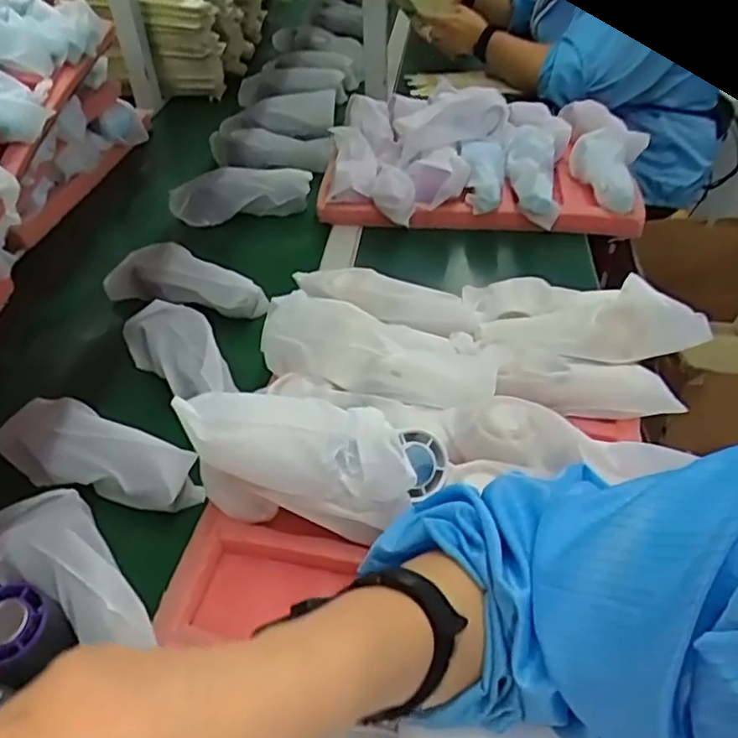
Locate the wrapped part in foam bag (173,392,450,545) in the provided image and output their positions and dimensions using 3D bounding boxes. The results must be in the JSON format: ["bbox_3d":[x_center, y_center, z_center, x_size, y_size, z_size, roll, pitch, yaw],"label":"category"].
[{"bbox_3d":[-0.038,0.062,0.459,0.183,0.071,0.061,16,41,-7],"label":"wrapped part in foam bag"}]

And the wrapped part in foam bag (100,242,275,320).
[{"bbox_3d":[-0.212,-0.100,0.738,0.195,0.064,0.052,18,45,22],"label":"wrapped part in foam bag"}]

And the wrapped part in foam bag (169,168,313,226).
[{"bbox_3d":[-0.173,-0.236,0.882,0.188,0.064,0.061,-6,41,-5],"label":"wrapped part in foam bag"}]

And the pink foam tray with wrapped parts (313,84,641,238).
[{"bbox_3d":[0.156,-0.322,0.943,0.427,0.112,0.293,-1,41,1],"label":"pink foam tray with wrapped parts"}]

